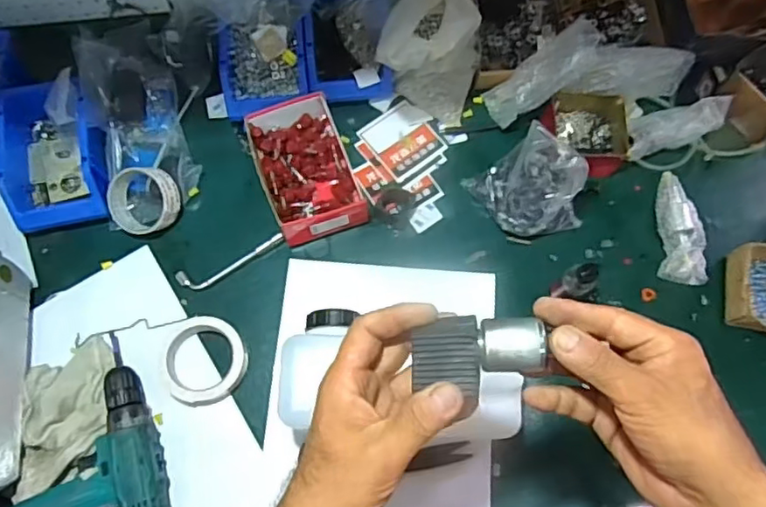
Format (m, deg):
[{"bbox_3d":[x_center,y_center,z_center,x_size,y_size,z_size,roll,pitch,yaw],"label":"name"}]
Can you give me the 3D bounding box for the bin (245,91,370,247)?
[{"bbox_3d":[-0.101,-0.112,0.787,0.113,0.051,0.189,-20,73,-7],"label":"bin"}]

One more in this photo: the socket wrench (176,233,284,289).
[{"bbox_3d":[-0.194,0.012,0.775,0.143,0.015,0.031,-23,73,-8],"label":"socket wrench"}]

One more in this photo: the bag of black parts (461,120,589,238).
[{"bbox_3d":[0.189,-0.085,0.758,0.107,0.083,0.126,-29,74,-9],"label":"bag of black parts"}]

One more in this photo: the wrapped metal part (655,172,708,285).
[{"bbox_3d":[0.386,-0.035,0.777,0.060,0.028,0.146,4,72,1],"label":"wrapped metal part"}]

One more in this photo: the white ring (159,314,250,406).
[{"bbox_3d":[-0.215,0.128,0.719,0.097,0.030,0.103,0,72,0],"label":"white ring"}]

